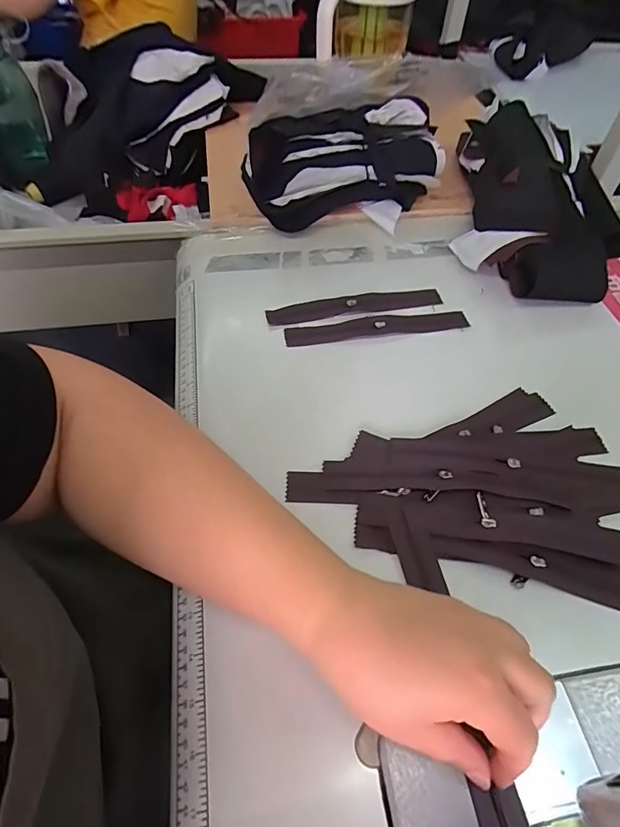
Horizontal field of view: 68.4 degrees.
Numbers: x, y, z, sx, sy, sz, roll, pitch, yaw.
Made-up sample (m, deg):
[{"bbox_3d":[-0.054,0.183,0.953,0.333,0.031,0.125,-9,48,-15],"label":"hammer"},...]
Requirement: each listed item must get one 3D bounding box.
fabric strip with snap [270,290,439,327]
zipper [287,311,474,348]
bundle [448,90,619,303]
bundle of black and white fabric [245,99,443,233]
[{"bbox_3d":[0.048,-0.112,0.479,0.186,0.006,0.027,-9,59,-8],"label":"fabric strip with snap"},{"bbox_3d":[0.069,-0.088,0.459,0.186,0.007,0.028,-8,54,-5],"label":"zipper"},{"bbox_3d":[0.262,-0.254,0.537,0.162,0.077,0.297,3,54,4],"label":"bundle"},{"bbox_3d":[0.041,-0.297,0.555,0.230,0.093,0.128,-7,54,-4],"label":"bundle of black and white fabric"}]

